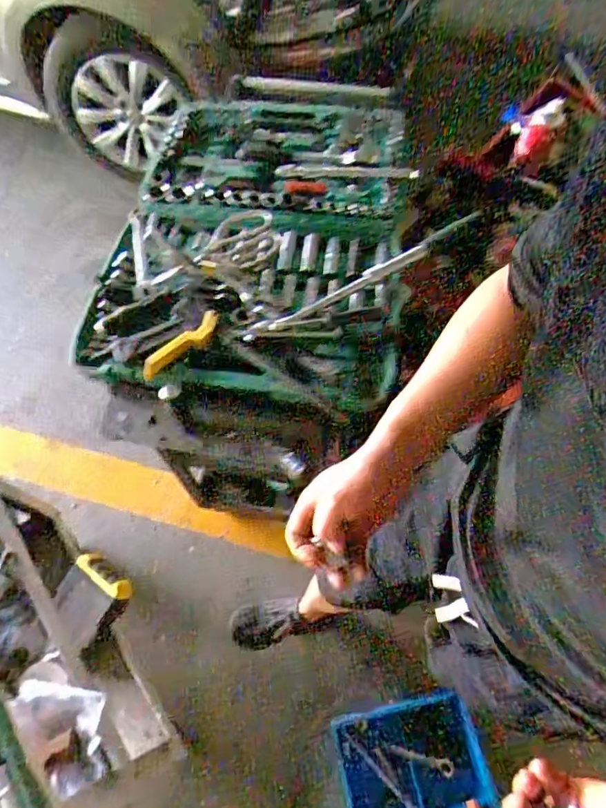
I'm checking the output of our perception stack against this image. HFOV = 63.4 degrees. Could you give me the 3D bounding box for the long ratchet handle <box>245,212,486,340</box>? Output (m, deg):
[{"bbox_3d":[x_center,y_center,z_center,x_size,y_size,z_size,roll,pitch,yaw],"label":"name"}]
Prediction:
[{"bbox_3d":[0.096,-0.194,0.728,0.412,0.022,0.026,-29,66,-14],"label":"long ratchet handle"}]

